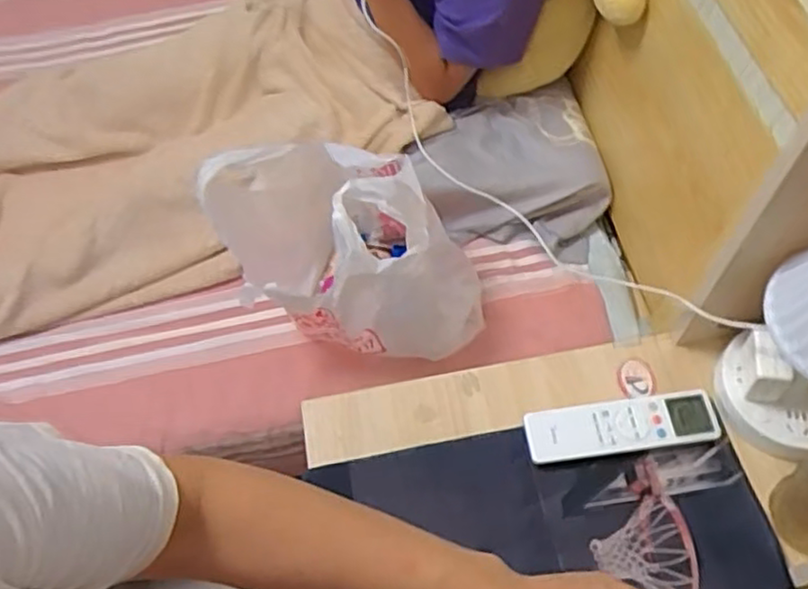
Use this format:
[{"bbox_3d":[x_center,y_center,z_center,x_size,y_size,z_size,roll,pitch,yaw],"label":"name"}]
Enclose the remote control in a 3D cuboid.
[{"bbox_3d":[0.200,0.122,0.647,0.174,0.022,0.049,-8,60,0],"label":"remote control"}]

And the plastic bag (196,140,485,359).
[{"bbox_3d":[-0.094,-0.073,0.942,0.392,0.278,0.229,10,61,10],"label":"plastic bag"}]

